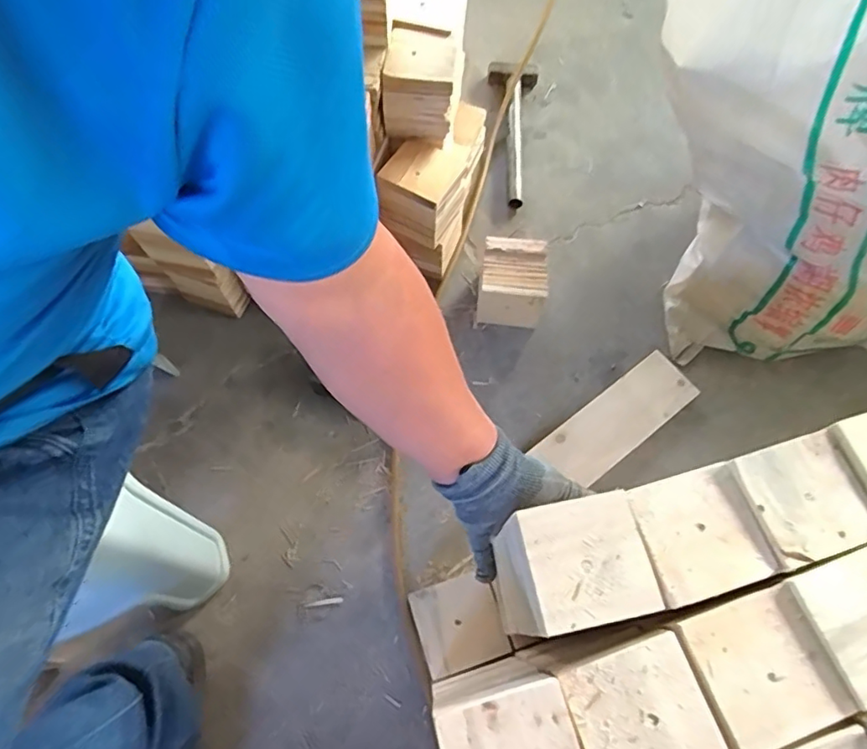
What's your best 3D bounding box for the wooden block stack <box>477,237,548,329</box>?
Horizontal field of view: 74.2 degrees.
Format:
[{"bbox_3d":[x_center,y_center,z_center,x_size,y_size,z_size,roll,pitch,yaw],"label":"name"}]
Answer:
[{"bbox_3d":[0.114,-0.133,0.862,0.096,0.095,0.103,5,65,-1],"label":"wooden block stack"}]

